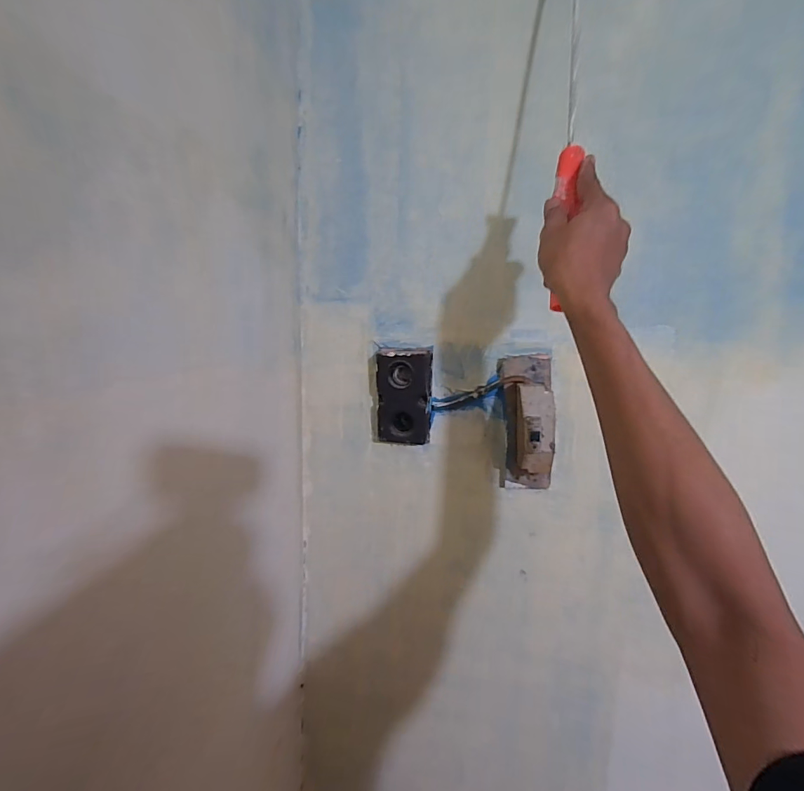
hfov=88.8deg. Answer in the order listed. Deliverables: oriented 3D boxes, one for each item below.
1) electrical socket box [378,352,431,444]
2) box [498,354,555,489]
[{"bbox_3d":[0.005,0.001,0.606,0.076,0.134,0.042,7,12,17],"label":"electrical socket box"},{"bbox_3d":[0.167,0.042,0.550,0.082,0.182,0.086,6,11,12],"label":"box"}]

